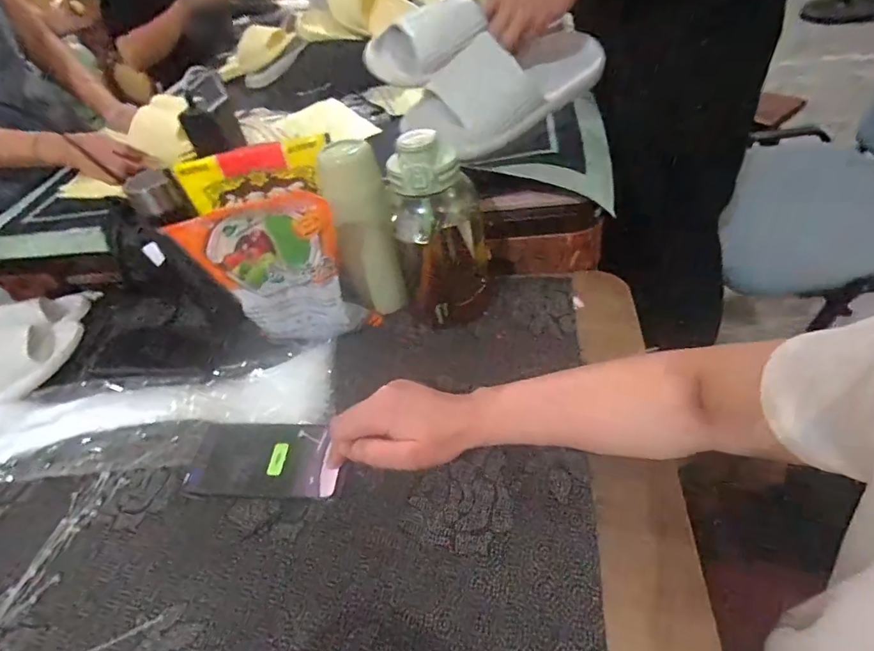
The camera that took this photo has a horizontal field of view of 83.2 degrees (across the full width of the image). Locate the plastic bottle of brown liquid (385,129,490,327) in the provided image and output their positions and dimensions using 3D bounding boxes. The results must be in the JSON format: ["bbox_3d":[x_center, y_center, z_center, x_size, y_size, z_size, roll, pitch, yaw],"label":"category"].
[{"bbox_3d":[0.006,-0.106,0.554,0.094,0.213,0.107,-4,43,10],"label":"plastic bottle of brown liquid"}]

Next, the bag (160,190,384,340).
[{"bbox_3d":[-0.175,-0.054,0.546,0.176,0.186,0.034,-13,43,0],"label":"bag"}]

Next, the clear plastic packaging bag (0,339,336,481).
[{"bbox_3d":[-0.339,0.098,0.546,0.449,0.024,0.123,-12,44,2],"label":"clear plastic packaging bag"}]

